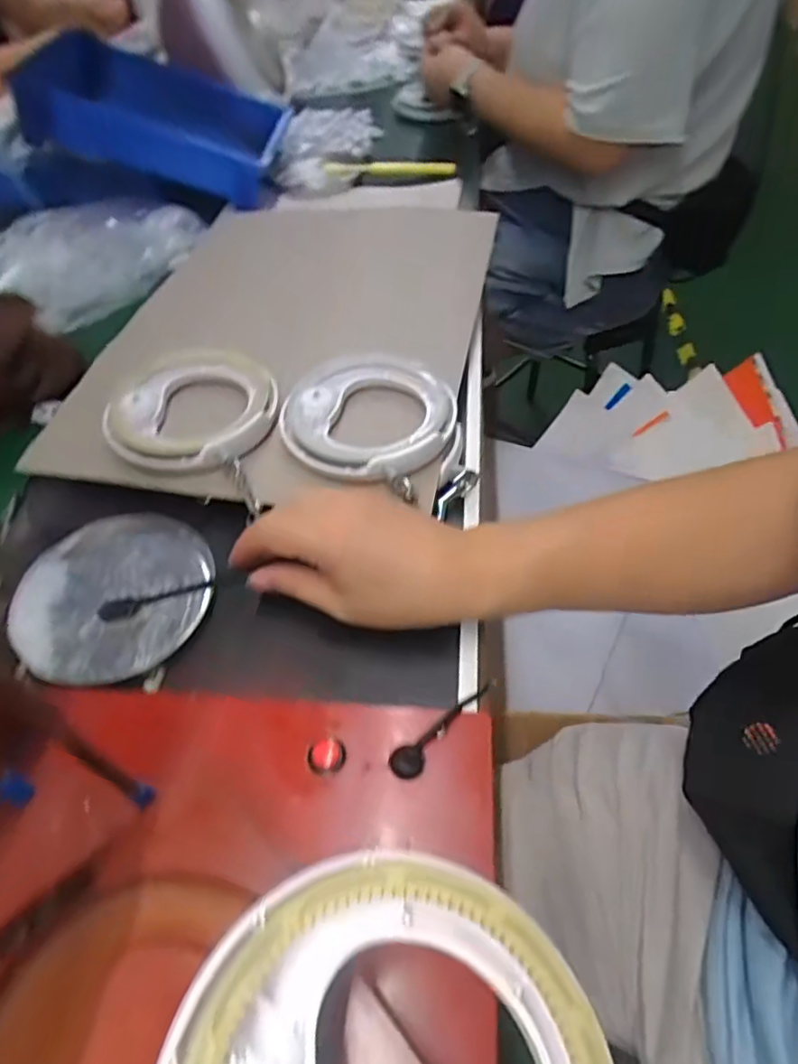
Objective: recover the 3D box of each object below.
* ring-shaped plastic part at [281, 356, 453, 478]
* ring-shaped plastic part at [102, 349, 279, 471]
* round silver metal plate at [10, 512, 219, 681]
[{"bbox_3d":[-0.024,-0.093,0.473,0.131,0.019,0.126,-2,51,3],"label":"ring-shaped plastic part"},{"bbox_3d":[-0.164,-0.101,0.490,0.131,0.026,0.137,-1,51,3],"label":"ring-shaped plastic part"},{"bbox_3d":[-0.193,0.042,0.416,0.122,0.016,0.129,-2,51,3],"label":"round silver metal plate"}]

